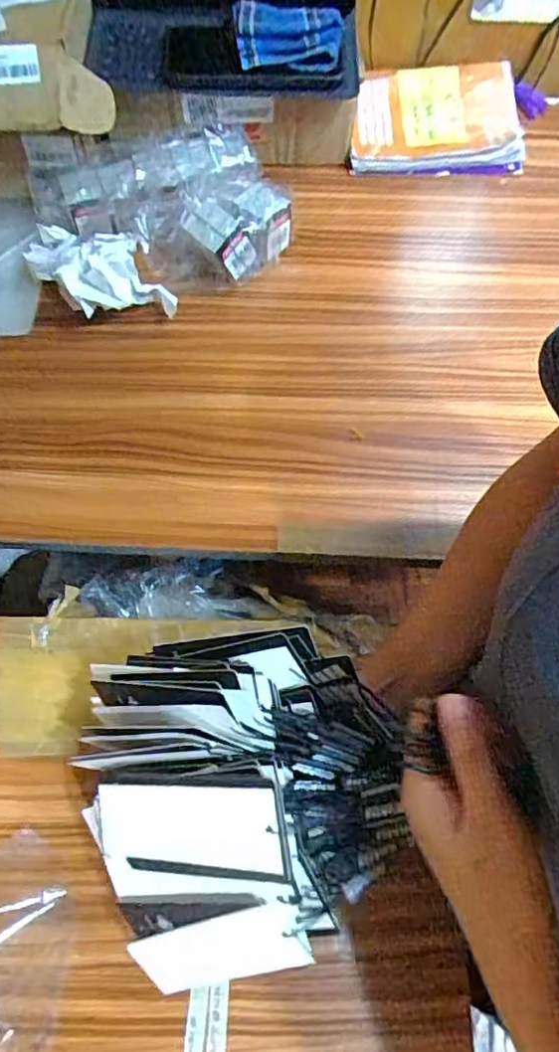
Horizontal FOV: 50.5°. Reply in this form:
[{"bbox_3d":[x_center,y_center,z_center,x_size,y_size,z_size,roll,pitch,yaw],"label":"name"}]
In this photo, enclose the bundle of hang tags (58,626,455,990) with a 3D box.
[{"bbox_3d":[-0.022,0.153,0.340,0.162,0.087,0.183,-9,68,-4],"label":"bundle of hang tags"}]

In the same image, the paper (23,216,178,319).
[{"bbox_3d":[-0.175,-0.247,0.589,0.145,0.051,0.085,1,68,0],"label":"paper"}]

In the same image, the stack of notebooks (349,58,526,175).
[{"bbox_3d":[0.181,-0.478,0.699,0.204,0.035,0.149,-1,68,-1],"label":"stack of notebooks"}]

